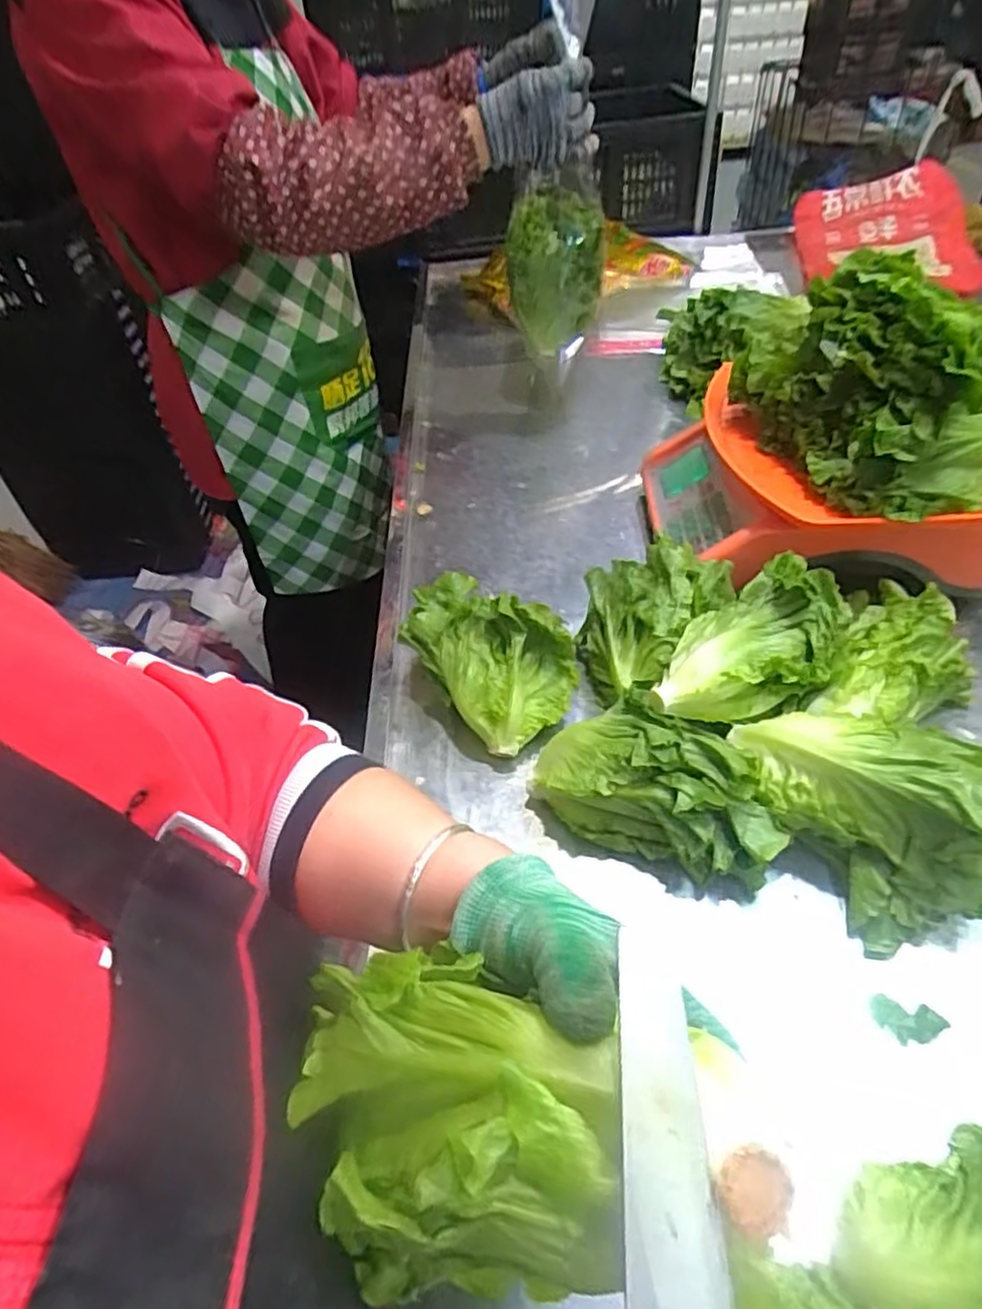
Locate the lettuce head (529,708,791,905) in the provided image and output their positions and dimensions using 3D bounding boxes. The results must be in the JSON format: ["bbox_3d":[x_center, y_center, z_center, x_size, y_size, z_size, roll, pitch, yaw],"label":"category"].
[{"bbox_3d":[0.115,0.092,0.503,0.170,0.083,0.091,10,47,15],"label":"lettuce head"}]

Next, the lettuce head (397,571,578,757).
[{"bbox_3d":[0.002,0.004,0.600,0.105,0.087,0.144,-32,50,-24],"label":"lettuce head"}]

